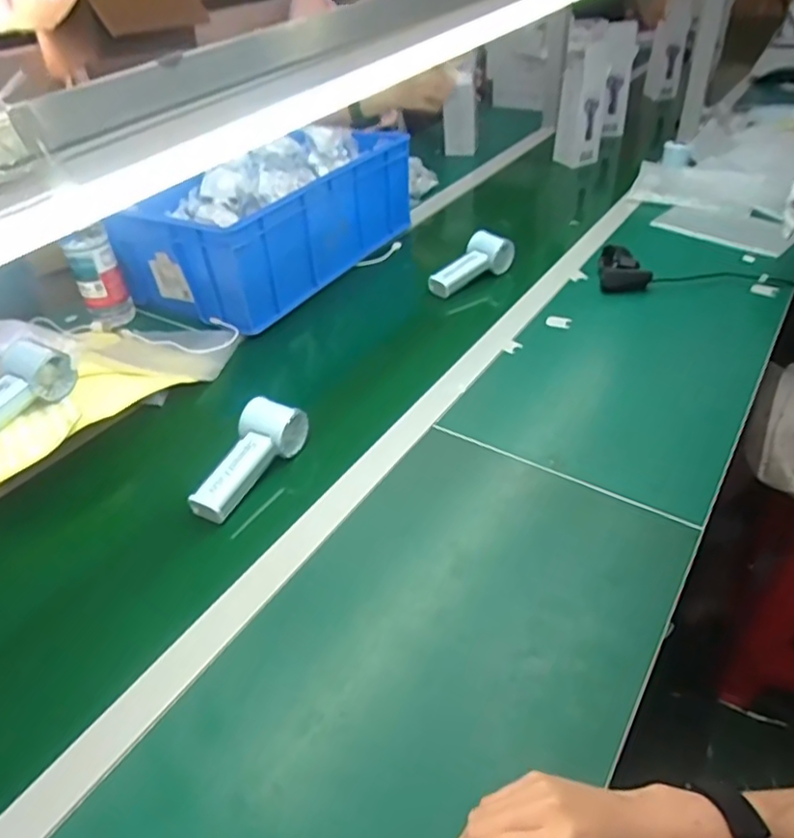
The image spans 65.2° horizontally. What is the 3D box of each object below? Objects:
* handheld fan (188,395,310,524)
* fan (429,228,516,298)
[{"bbox_3d":[-0.158,0.039,0.656,0.069,0.050,0.147,11,40,17],"label":"handheld fan"},{"bbox_3d":[0.119,-0.250,0.981,0.067,0.064,0.142,25,45,33],"label":"fan"}]

